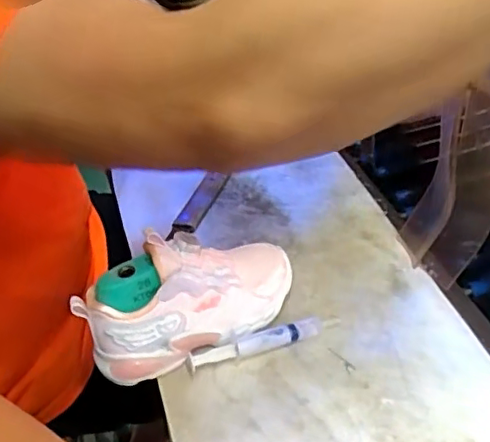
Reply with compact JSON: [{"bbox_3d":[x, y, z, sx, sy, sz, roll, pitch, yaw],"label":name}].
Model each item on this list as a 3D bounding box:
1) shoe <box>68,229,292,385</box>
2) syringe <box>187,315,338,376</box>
[{"bbox_3d":[-0.043,0.066,0.519,0.194,0.100,0.065,-25,41,-21],"label":"shoe"},{"bbox_3d":[0.018,0.105,0.525,0.139,0.024,0.022,-15,38,-9],"label":"syringe"}]

